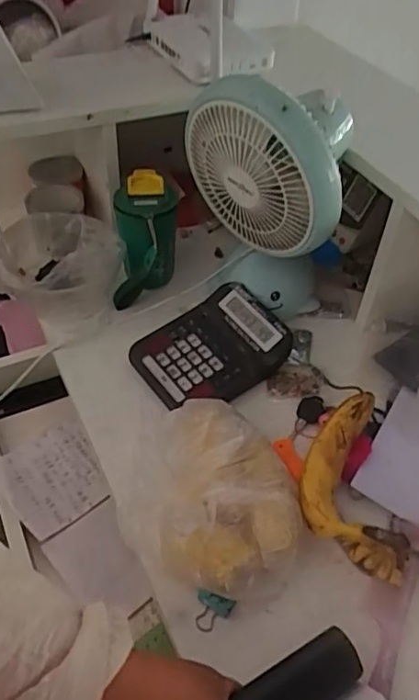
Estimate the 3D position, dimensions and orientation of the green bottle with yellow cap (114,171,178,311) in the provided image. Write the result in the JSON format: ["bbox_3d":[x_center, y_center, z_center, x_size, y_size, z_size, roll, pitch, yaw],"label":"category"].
[{"bbox_3d":[-0.093,-0.150,0.793,0.086,0.182,0.082,5,34,-3],"label":"green bottle with yellow cap"}]

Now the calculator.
[{"bbox_3d":[0.000,-0.005,0.721,0.182,0.046,0.137,-26,53,-25],"label":"calculator"}]

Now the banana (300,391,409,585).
[{"bbox_3d":[0.140,0.134,0.588,0.092,0.053,0.192,1,47,-2],"label":"banana"}]

